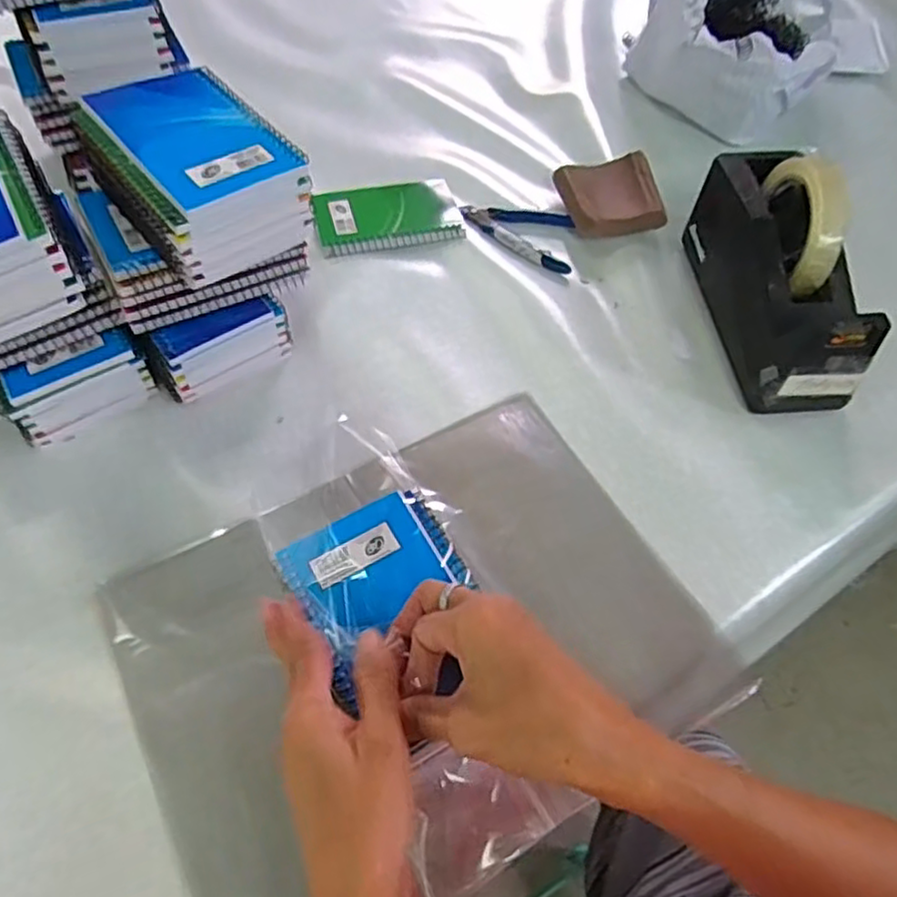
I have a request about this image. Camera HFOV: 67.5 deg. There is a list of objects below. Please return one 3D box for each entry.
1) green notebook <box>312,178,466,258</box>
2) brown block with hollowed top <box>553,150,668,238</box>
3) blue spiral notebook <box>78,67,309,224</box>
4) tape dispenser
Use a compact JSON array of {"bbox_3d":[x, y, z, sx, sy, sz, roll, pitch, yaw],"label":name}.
[{"bbox_3d":[-0.056,-0.213,0.612,0.128,0.008,0.087,-12,60,-9],"label":"green notebook"},{"bbox_3d":[0.151,-0.229,0.615,0.086,0.026,0.086,-9,59,-8],"label":"brown block with hollowed top"},{"bbox_3d":[-0.156,-0.195,0.415,0.087,0.012,0.131,-35,66,-21],"label":"blue spiral notebook"},{"bbox_3d":[0.252,-0.139,0.510,0.069,0.120,0.200,-5,59,-6],"label":"tape dispenser"}]

